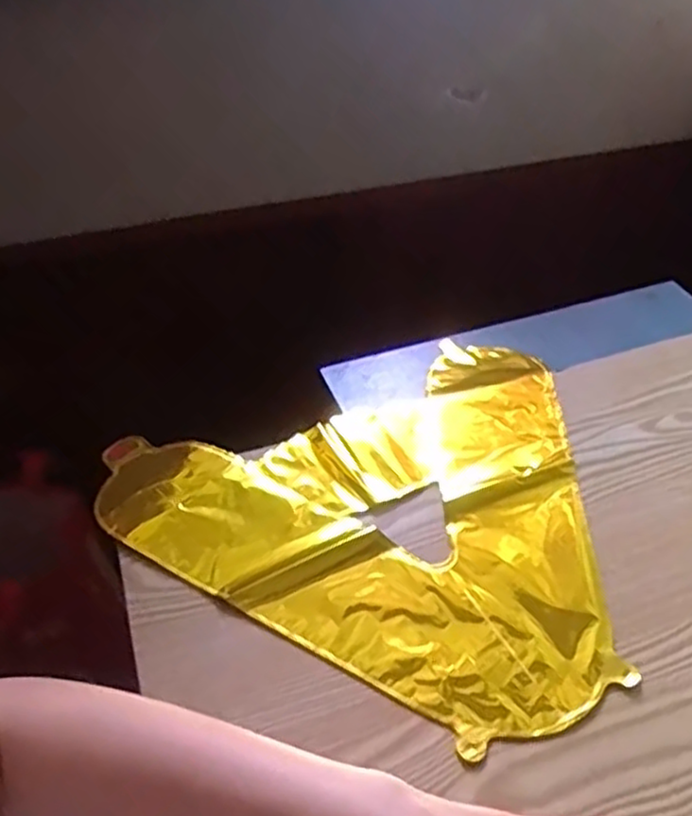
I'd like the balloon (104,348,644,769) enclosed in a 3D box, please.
[{"bbox_3d":[0.034,0.080,0.524,0.357,0.011,0.326,-17,45,-15],"label":"balloon"}]

